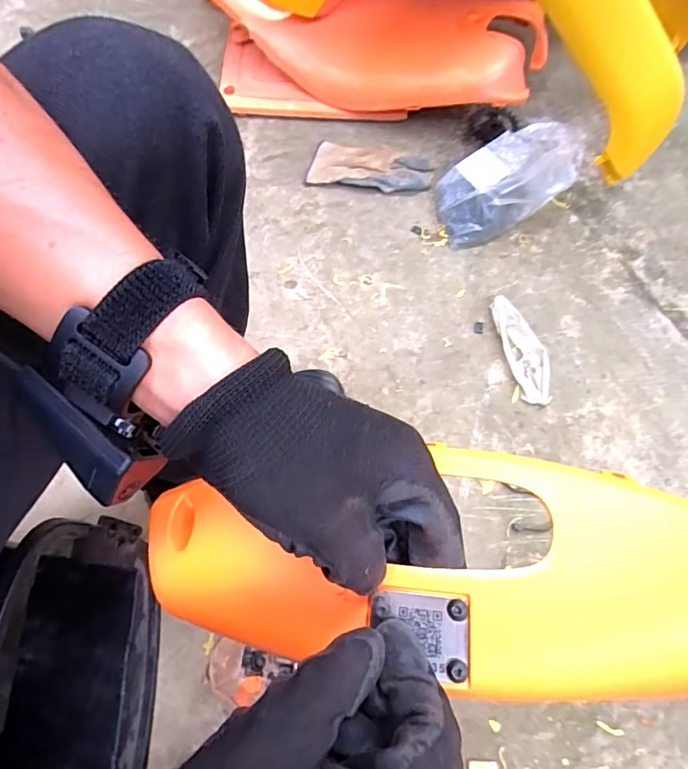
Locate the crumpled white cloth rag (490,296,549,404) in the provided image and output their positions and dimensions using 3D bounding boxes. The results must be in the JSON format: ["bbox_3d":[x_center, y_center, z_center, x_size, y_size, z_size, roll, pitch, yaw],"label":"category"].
[{"bbox_3d":[0.253,-0.052,0.681,0.054,0.015,0.159,-11,68,-4],"label":"crumpled white cloth rag"}]

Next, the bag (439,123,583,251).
[{"bbox_3d":[0.245,-0.316,0.736,0.213,0.109,0.131,-23,69,-8],"label":"bag"}]

